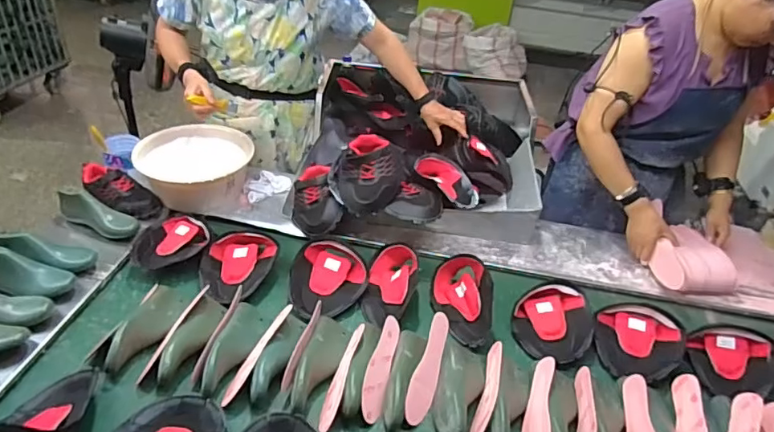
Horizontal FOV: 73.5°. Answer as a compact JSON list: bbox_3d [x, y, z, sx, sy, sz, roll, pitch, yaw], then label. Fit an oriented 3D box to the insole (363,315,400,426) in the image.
[{"bbox_3d":[-0.009,0.292,1.017,0.016,0.069,0.214,-18,30,33],"label":"insole"}]

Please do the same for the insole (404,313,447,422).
[{"bbox_3d":[0.083,0.294,1.003,0.011,0.064,0.222,-15,34,40],"label":"insole"}]

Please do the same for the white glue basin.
[{"bbox_3d":[-0.524,-0.136,1.437,0.296,0.118,0.276,-1,37,-9],"label":"white glue basin"}]

